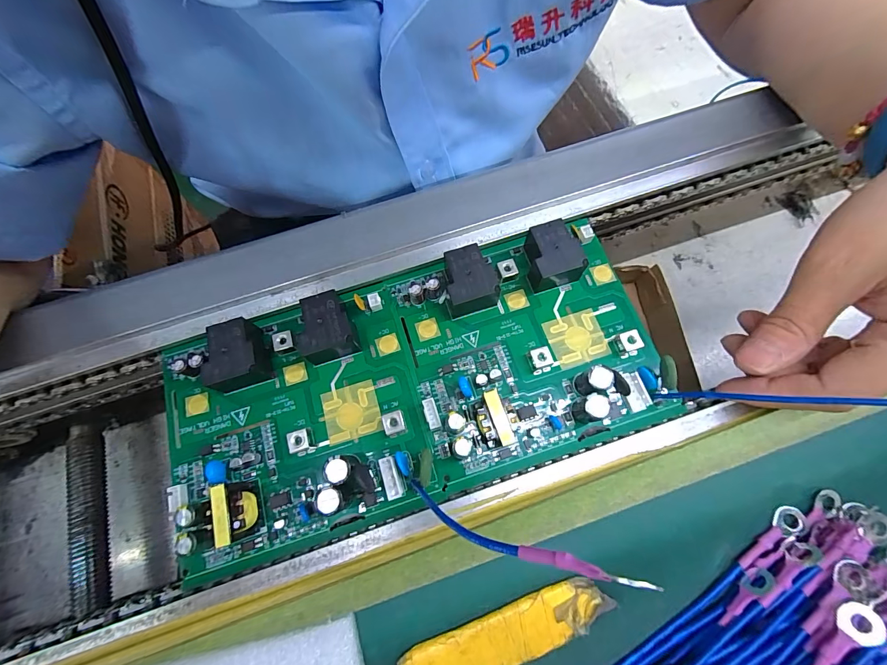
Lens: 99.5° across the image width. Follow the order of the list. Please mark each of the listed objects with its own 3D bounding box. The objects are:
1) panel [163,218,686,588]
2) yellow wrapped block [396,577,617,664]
[{"bbox_3d":[-0.019,0.023,0.193,0.250,0.023,0.117,-18,72,-3],"label":"panel"},{"bbox_3d":[0.025,0.127,0.155,0.091,0.008,0.022,-21,72,-5],"label":"yellow wrapped block"}]

